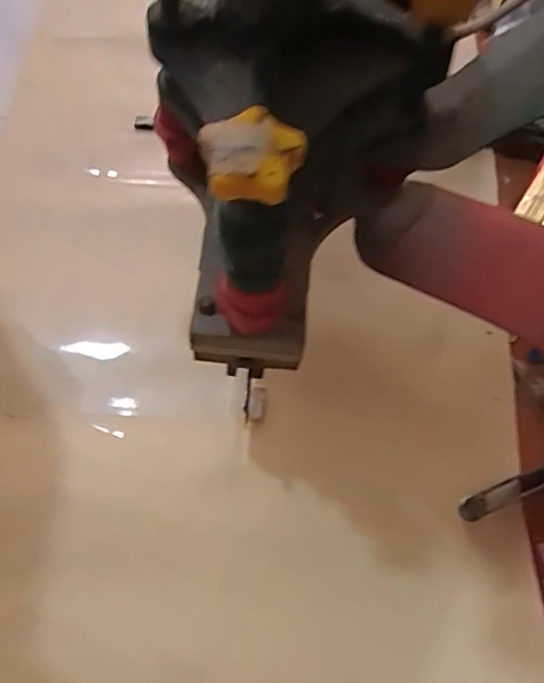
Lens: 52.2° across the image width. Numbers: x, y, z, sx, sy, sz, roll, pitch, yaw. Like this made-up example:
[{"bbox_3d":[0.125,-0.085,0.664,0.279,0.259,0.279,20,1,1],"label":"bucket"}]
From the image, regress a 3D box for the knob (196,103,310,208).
[{"bbox_3d":[-0.008,-0.067,0.200,0.036,0.014,0.031,13,66,3],"label":"knob"}]

